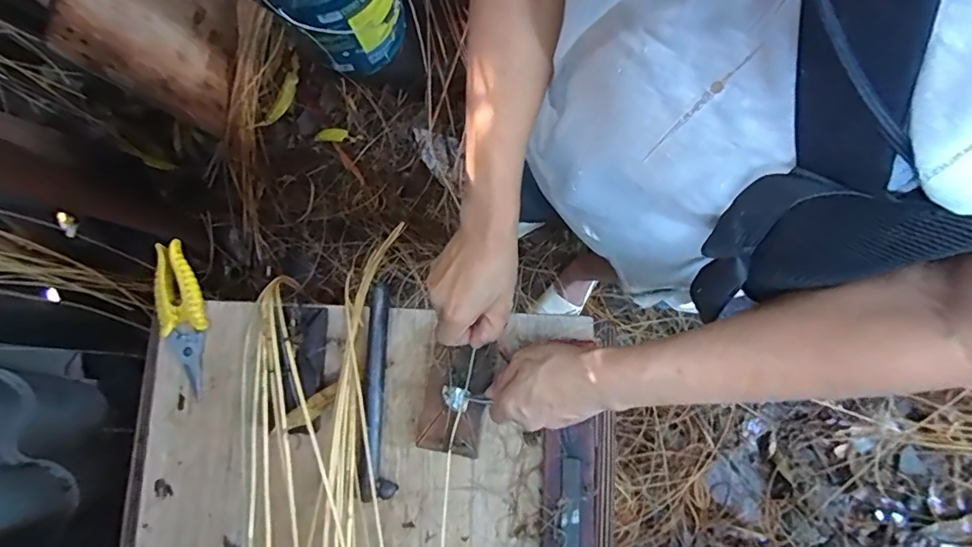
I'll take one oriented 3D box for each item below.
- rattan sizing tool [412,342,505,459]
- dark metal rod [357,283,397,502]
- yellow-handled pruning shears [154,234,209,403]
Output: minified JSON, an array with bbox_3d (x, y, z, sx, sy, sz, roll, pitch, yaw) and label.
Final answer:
[{"bbox_3d":[-0.030,0.123,0.518,0.067,0.027,0.109,15,80,4],"label":"rattan sizing tool"},{"bbox_3d":[-0.114,0.119,0.527,0.031,0.024,0.210,-3,80,1],"label":"dark metal rod"},{"bbox_3d":[-0.326,0.046,0.549,0.047,0.031,0.158,-9,80,0],"label":"yellow-handled pruning shears"}]

